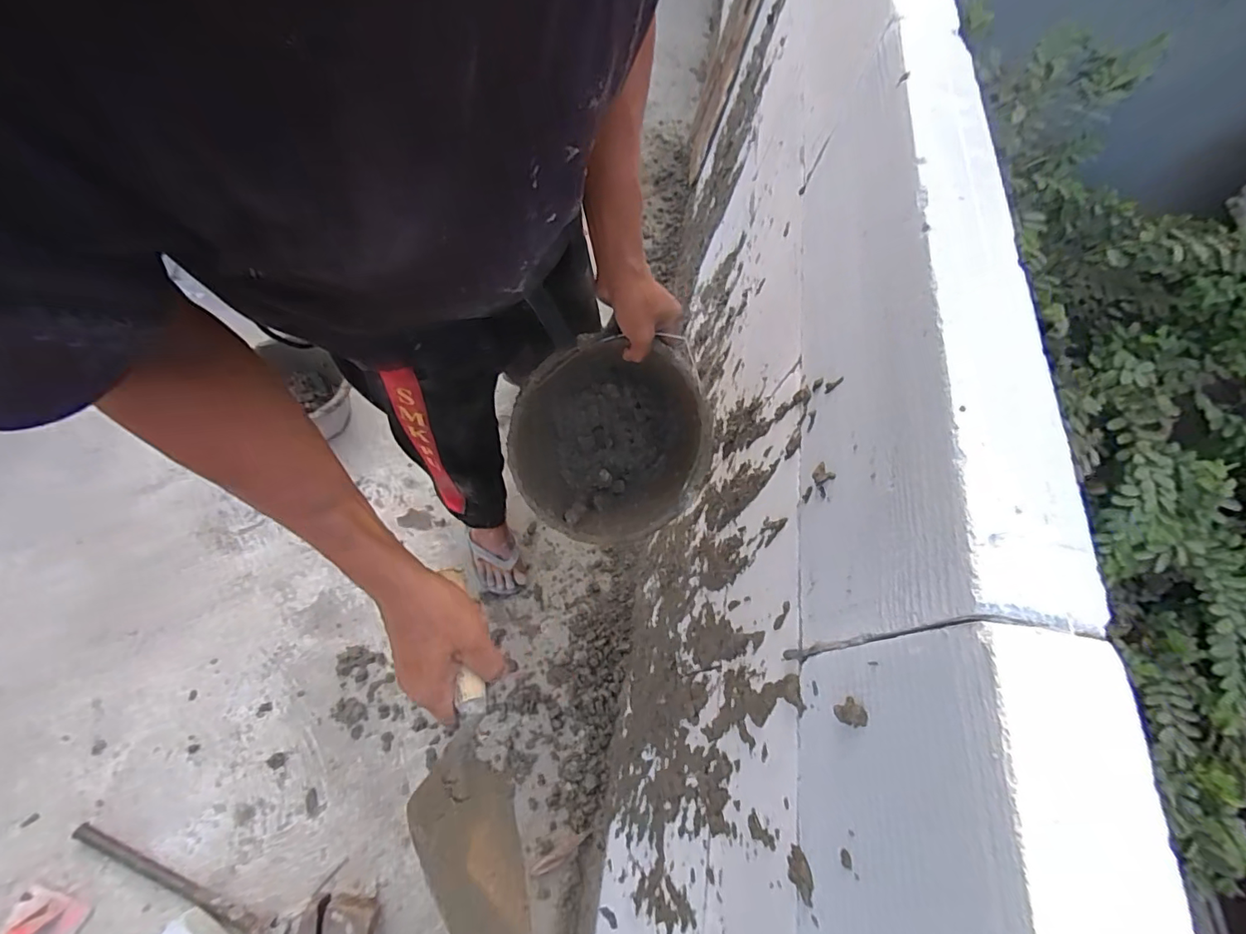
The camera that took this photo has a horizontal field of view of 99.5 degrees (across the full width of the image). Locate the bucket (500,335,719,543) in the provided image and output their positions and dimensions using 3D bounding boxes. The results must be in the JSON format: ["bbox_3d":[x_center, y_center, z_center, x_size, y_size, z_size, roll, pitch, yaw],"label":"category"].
[{"bbox_3d":[-0.005,-0.055,0.743,0.253,0.230,0.253,3,106,9],"label":"bucket"}]

